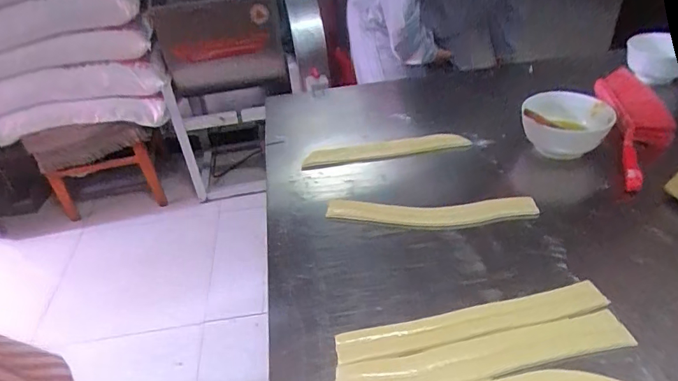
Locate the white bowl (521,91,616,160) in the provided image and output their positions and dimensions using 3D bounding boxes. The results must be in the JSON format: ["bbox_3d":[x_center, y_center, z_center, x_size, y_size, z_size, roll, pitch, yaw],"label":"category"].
[{"bbox_3d":[0.424,-0.128,0.870,0.139,0.085,0.139,11,39,21],"label":"white bowl"}]

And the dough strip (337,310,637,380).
[{"bbox_3d":[0.168,0.192,0.537,0.339,0.007,0.051,-10,37,-6],"label":"dough strip"}]

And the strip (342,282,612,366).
[{"bbox_3d":[0.166,0.164,0.576,0.339,0.005,0.045,-10,37,-7],"label":"strip"}]

